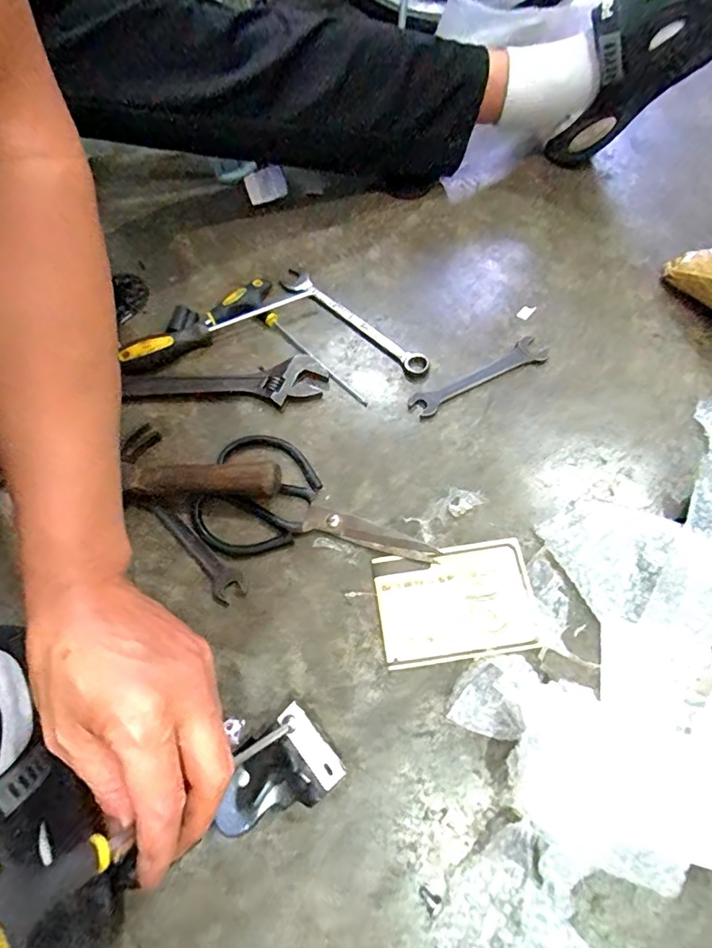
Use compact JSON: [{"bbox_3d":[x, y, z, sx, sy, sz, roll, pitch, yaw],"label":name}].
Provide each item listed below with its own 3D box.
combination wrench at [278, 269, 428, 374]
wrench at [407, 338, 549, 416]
[{"bbox_3d":[-0.006,-0.169,0.557,0.208,0.008,0.028,40,73,20],"label":"combination wrench"},{"bbox_3d":[0.126,-0.099,0.516,0.153,0.008,0.034,-29,66,-10],"label":"wrench"}]

